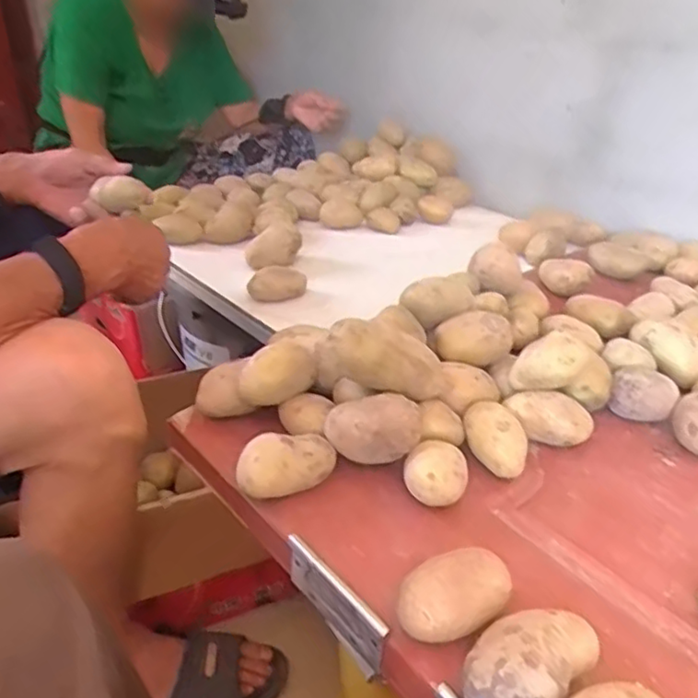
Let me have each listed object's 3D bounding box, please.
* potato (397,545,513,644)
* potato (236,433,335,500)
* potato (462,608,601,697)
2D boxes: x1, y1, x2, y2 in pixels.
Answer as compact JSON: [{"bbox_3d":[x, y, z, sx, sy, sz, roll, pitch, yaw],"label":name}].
[{"bbox_3d":[0.069,0.159,0.422,0.078,0.046,0.043,-14,34,-23],"label":"potato"},{"bbox_3d":[-0.051,0.095,0.526,0.077,0.043,0.041,-6,32,-13],"label":"potato"},{"bbox_3d":[0.105,0.186,0.379,0.050,0.055,0.089,28,40,37],"label":"potato"}]

